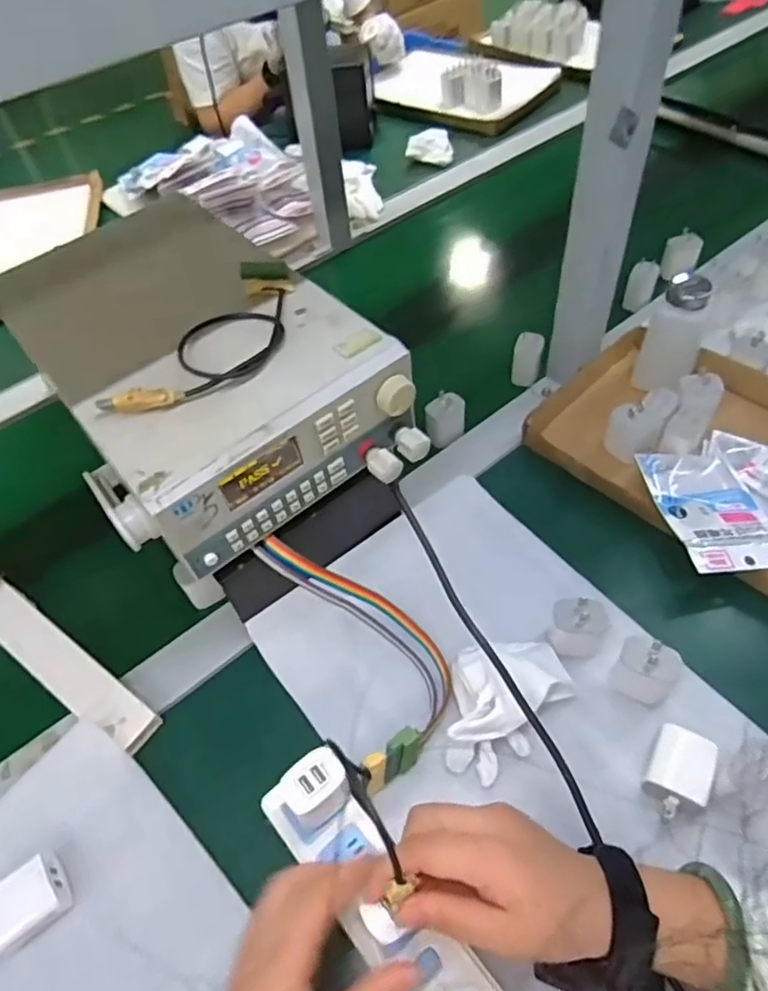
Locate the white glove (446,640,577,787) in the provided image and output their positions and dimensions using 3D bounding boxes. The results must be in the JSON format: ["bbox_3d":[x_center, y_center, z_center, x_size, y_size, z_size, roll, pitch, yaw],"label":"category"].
[{"bbox_3d":[0.087,0.152,0.480,0.079,0.046,0.117,37,64,28],"label":"white glove"}]

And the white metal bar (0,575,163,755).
[{"bbox_3d":[-0.423,0.068,0.611,0.584,0.020,0.041,28,60,24],"label":"white metal bar"}]

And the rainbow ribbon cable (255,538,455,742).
[{"bbox_3d":[-0.023,0.104,0.502,0.196,0.021,0.069,41,61,-5],"label":"rainbow ribbon cable"}]

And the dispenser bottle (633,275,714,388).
[{"bbox_3d":[0.295,-0.160,0.635,0.055,0.119,0.049,22,58,21],"label":"dispenser bottle"}]

